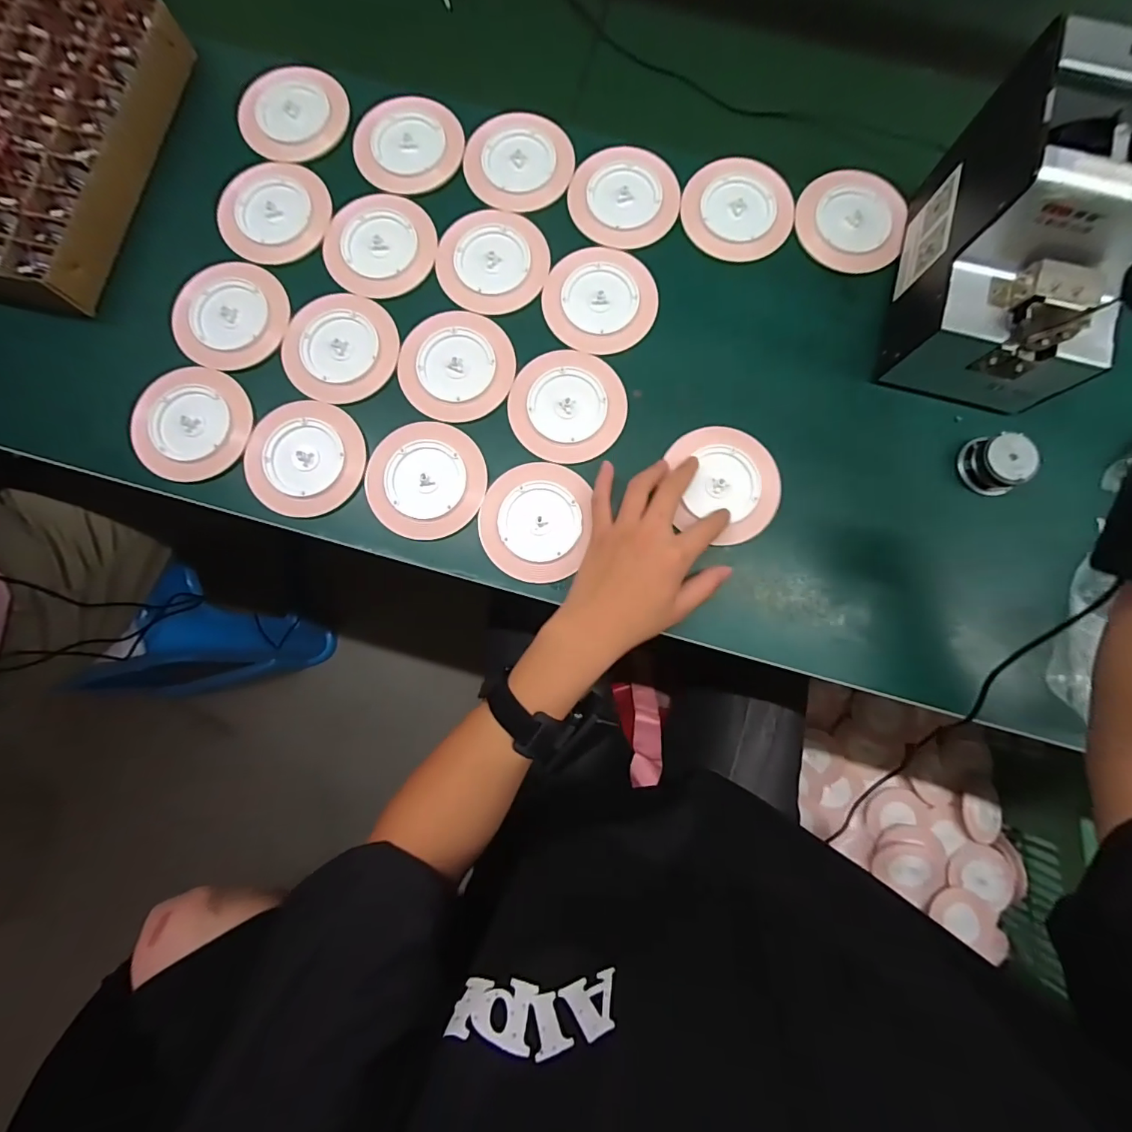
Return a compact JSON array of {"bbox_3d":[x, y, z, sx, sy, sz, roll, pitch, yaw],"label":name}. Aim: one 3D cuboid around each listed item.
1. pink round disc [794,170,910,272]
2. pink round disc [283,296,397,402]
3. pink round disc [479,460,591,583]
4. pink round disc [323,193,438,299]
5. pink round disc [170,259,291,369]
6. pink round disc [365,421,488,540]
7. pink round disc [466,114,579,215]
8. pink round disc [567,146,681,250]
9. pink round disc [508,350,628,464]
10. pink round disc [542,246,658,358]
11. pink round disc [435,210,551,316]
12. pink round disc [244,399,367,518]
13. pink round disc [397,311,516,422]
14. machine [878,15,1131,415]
[{"bbox_3d":[0.258,-0.314,0.441,0.093,0.005,0.096,0,82,0],"label":"pink round disc"},{"bbox_3d":[-0.201,-0.194,0.430,0.102,0.004,0.098,0,82,0],"label":"pink round disc"},{"bbox_3d":[-0.027,-0.038,0.409,0.089,0.006,0.098,2,82,1],"label":"pink round disc"},{"bbox_3d":[-0.172,-0.294,0.442,0.103,0.004,0.099,0,82,0],"label":"pink round disc"},{"bbox_3d":[-0.302,-0.226,0.435,0.099,0.004,0.098,0,82,0],"label":"pink round disc"},{"bbox_3d":[-0.120,-0.075,0.413,0.101,0.004,0.097,0,82,0],"label":"pink round disc"},{"bbox_3d":[-0.044,-0.377,0.453,0.098,0.007,0.093,0,82,0],"label":"pink round disc"},{"bbox_3d":[0.053,-0.340,0.447,0.096,0.010,0.097,0,82,0],"label":"pink round disc"},{"bbox_3d":[0.000,-0.139,0.422,0.096,0.004,0.101,0,82,0],"label":"pink round disc"},{"bbox_3d":[0.030,-0.239,0.433,0.097,0.004,0.096,0,82,0],"label":"pink round disc"},{"bbox_3d":[-0.067,-0.277,0.441,0.097,0.004,0.102,0,82,0],"label":"pink round disc"},{"bbox_3d":[-0.223,-0.094,0.415,0.096,0.005,0.100,0,82,0],"label":"pink round disc"},{"bbox_3d":[-0.096,-0.176,0.426,0.099,0.004,0.097,0,82,0],"label":"pink round disc"},{"bbox_3d":[0.341,-0.233,0.359,0.135,0.145,0.175,14,82,2],"label":"machine"}]

